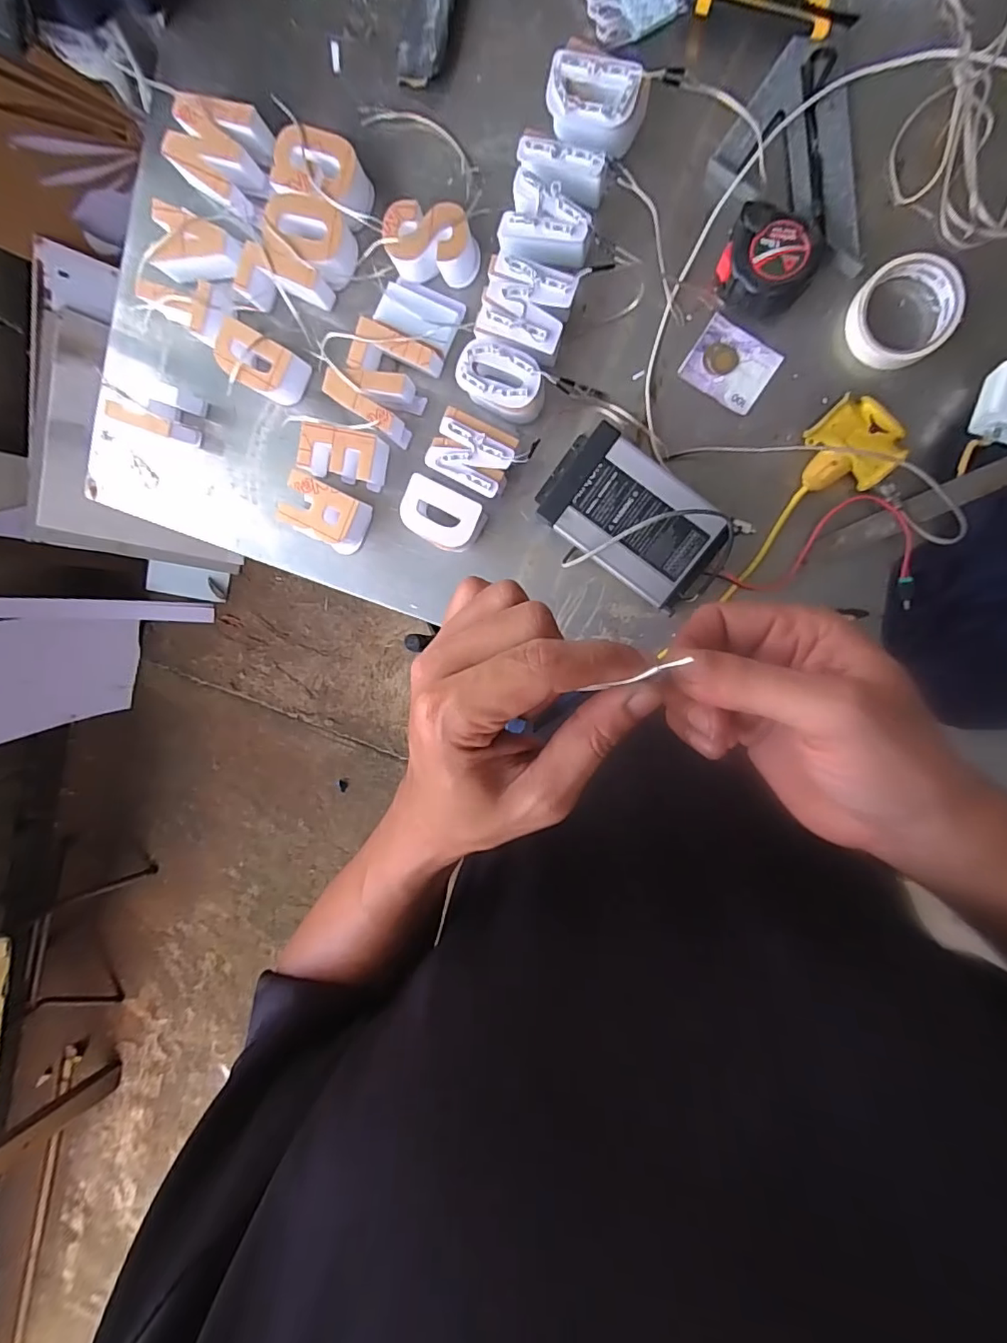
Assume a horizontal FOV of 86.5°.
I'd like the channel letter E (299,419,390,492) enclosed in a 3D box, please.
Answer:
[{"bbox_3d":[-0.175,-0.232,0.579,0.086,0.041,0.056,14,100,4],"label":"channel letter E"}]

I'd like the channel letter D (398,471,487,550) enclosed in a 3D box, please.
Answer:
[{"bbox_3d":[-0.067,-0.167,0.585,0.084,0.051,0.062,27,101,2],"label":"channel letter D"}]

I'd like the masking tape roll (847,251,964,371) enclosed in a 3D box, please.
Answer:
[{"bbox_3d":[0.379,-0.340,0.502,0.090,0.035,0.089,-44,93,12],"label":"masking tape roll"}]

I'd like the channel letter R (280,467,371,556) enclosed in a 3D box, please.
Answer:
[{"bbox_3d":[-0.198,-0.174,0.596,0.087,0.040,0.067,26,101,2],"label":"channel letter R"}]

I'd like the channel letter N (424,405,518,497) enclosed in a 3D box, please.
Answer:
[{"bbox_3d":[-0.029,-0.226,0.565,0.090,0.045,0.069,26,102,1],"label":"channel letter N"}]

